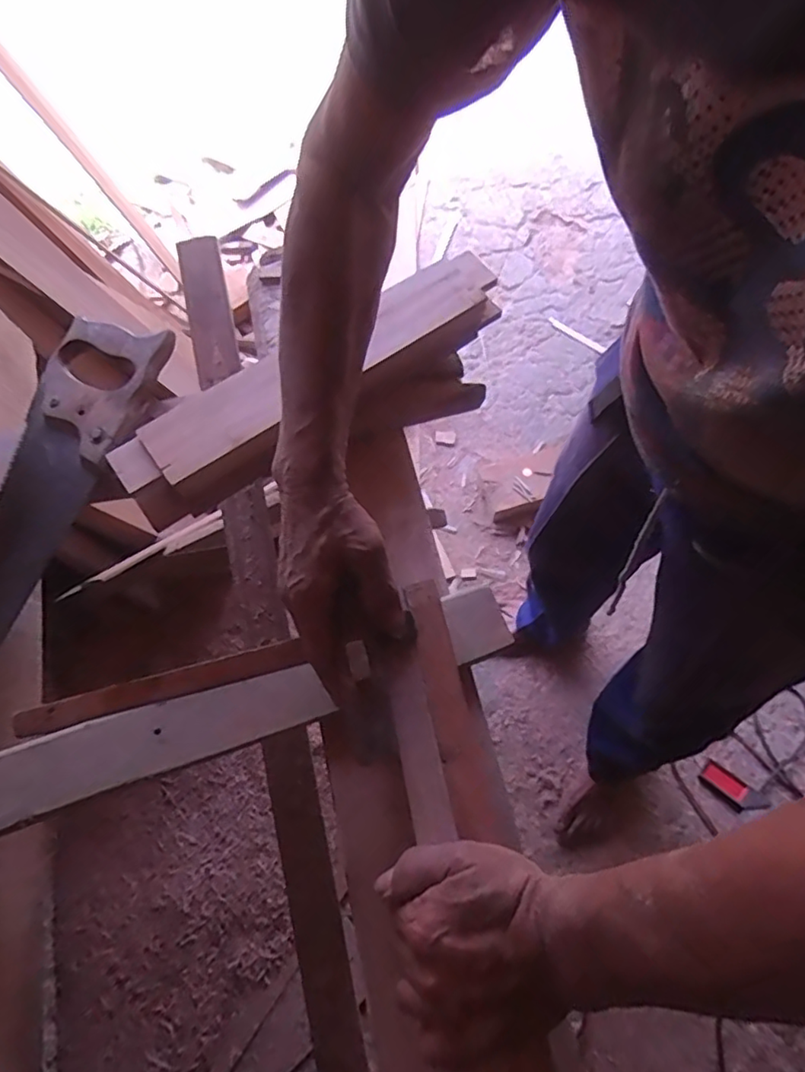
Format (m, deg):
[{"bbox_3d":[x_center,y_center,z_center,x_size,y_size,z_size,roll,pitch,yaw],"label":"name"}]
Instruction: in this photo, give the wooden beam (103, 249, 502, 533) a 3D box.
[{"bbox_3d":[-0.075,-0.148,0.569,0.413,0.067,0.087,-37,68,-15],"label":"wooden beam"}]

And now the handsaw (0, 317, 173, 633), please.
[{"bbox_3d":[-0.371,0.016,0.530,0.115,0.025,0.503,16,72,16],"label":"handsaw"}]

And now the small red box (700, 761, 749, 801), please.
[{"bbox_3d":[0.600,0.455,1.083,0.076,0.015,0.036,37,70,18],"label":"small red box"}]

